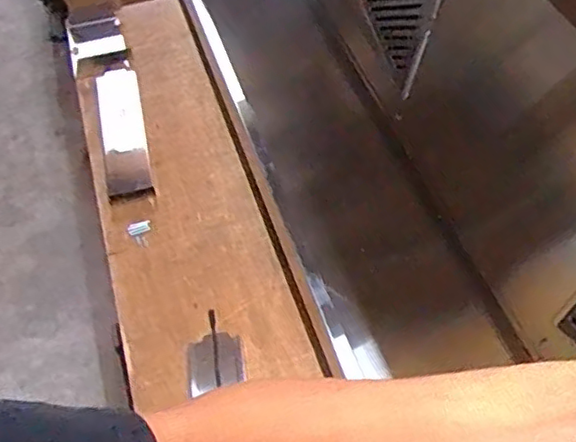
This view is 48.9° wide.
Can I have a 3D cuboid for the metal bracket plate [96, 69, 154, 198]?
[{"bbox_3d":[-0.287,-0.159,1.108,0.077,0.031,0.287,-12,52,-6],"label":"metal bracket plate"}]

